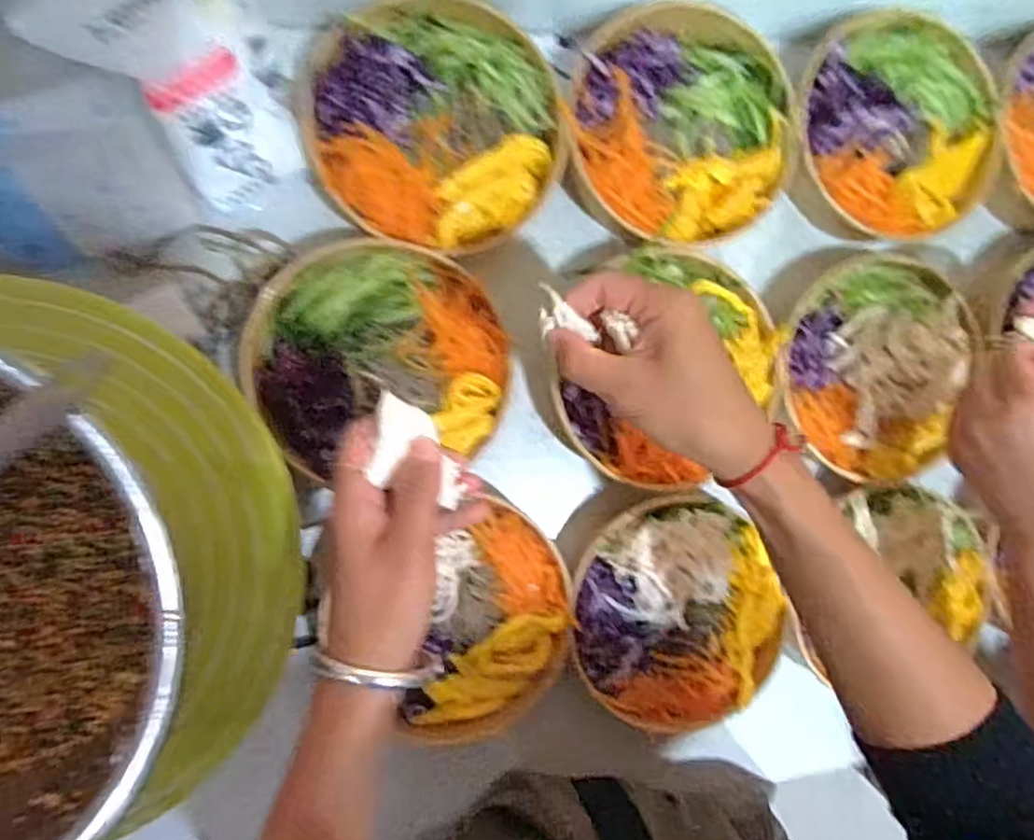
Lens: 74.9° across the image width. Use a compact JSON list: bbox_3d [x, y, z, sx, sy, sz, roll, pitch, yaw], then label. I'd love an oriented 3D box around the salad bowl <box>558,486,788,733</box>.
[{"bbox_3d":[0.118,0.145,0.514,0.155,0.056,0.183,-16,95,-9],"label":"salad bowl"}]

